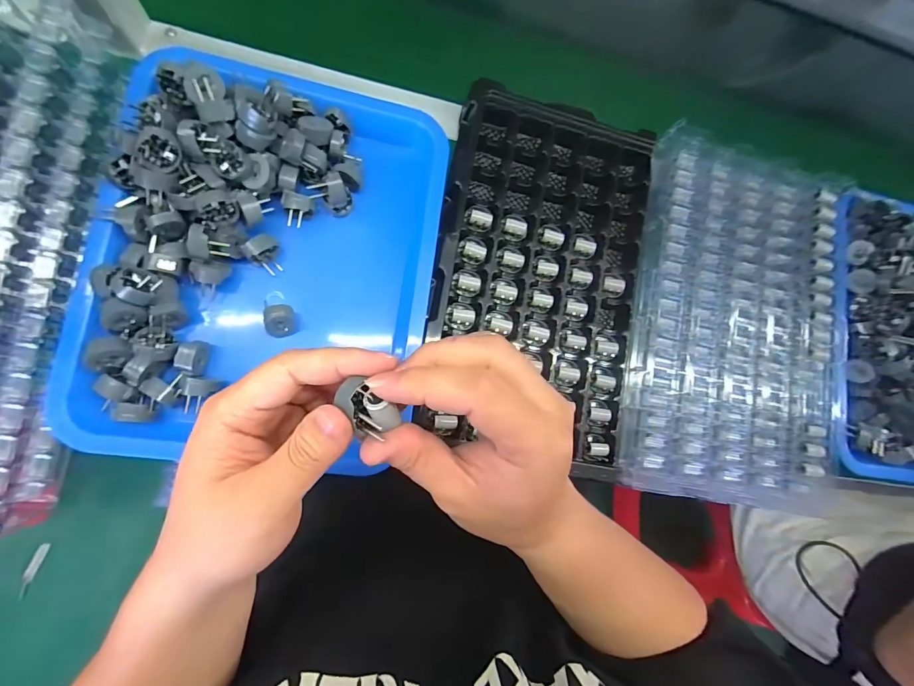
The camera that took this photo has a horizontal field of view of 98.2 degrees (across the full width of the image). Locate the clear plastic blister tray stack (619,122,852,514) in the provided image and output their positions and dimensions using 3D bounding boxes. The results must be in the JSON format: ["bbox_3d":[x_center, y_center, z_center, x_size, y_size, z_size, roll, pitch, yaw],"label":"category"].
[{"bbox_3d":[0.297,-0.025,0.404,0.243,0.025,0.358,11,84,-8],"label":"clear plastic blister tray stack"}]

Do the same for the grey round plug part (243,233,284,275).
[{"bbox_3d":[-0.164,-0.077,0.342,0.025,0.025,0.027,44,76,-3],"label":"grey round plug part"}]

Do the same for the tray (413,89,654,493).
[{"bbox_3d":[0.079,-0.061,0.391,0.199,0.041,0.353,11,80,-10],"label":"tray"}]

